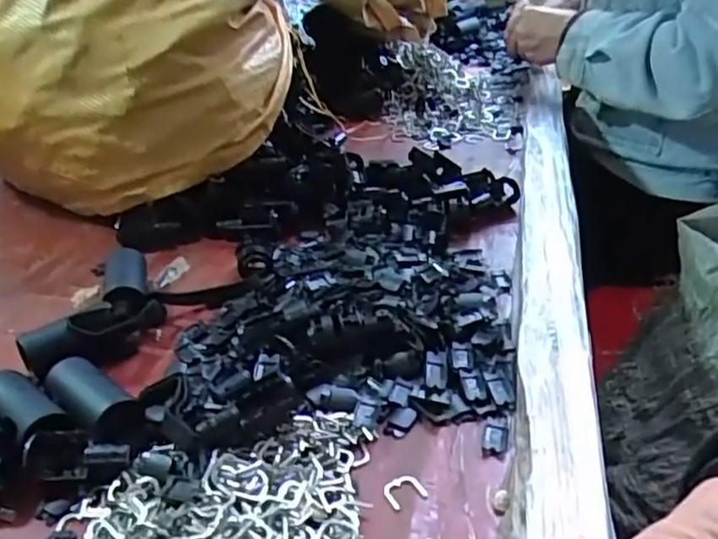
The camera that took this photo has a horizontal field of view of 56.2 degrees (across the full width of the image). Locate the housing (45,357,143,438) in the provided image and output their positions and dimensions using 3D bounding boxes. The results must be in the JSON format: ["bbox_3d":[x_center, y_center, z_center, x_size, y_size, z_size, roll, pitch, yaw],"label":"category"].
[{"bbox_3d":[-0.154,0.077,0.388,0.066,0.025,0.027,23,39,35],"label":"housing"}]

